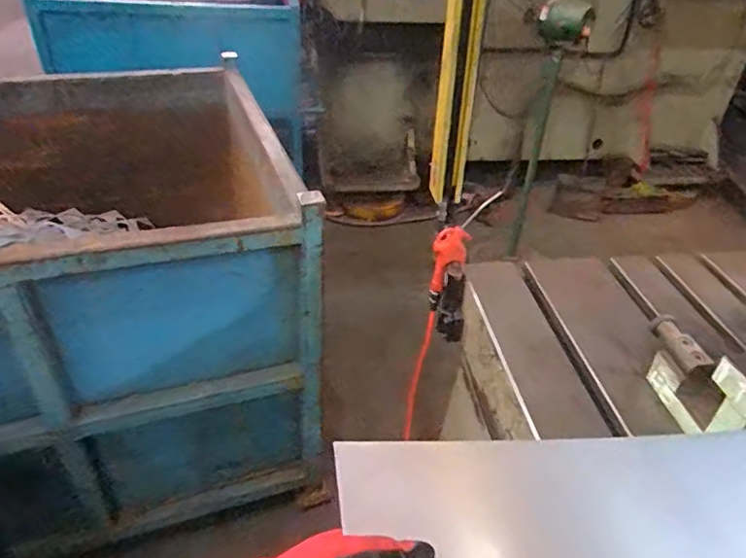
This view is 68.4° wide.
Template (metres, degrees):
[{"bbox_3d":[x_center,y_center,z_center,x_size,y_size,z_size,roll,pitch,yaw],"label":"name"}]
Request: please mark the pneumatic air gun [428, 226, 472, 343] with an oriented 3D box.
[{"bbox_3d":[0.149,0.010,1.066,0.062,0.230,0.080,-5,17,-12],"label":"pneumatic air gun"}]

